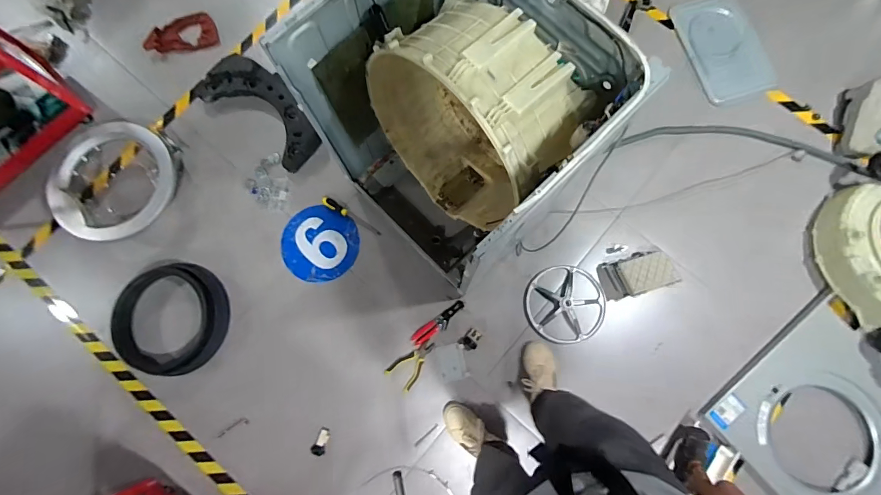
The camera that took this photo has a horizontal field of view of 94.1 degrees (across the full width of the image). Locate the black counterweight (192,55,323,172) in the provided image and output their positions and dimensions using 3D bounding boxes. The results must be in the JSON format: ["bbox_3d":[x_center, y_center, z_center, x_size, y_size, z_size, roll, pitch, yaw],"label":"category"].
[{"bbox_3d":[-0.681,-0.540,1.560,0.519,0.057,0.237,39,84,6],"label":"black counterweight"}]

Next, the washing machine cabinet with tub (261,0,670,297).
[{"bbox_3d":[0.046,-0.289,1.135,0.538,0.795,0.601,-44,83,-6],"label":"washing machine cabinet with tub"}]

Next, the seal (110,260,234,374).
[{"bbox_3d":[-0.934,0.248,1.425,0.365,0.061,0.375,0,81,1],"label":"seal"}]

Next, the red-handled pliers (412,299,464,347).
[{"bbox_3d":[-0.005,0.267,1.433,0.216,0.010,0.051,-35,82,-4],"label":"red-handled pliers"}]

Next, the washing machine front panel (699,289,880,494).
[{"bbox_3d":[1.244,0.528,1.289,0.649,0.073,0.551,-39,76,-6],"label":"washing machine front panel"}]

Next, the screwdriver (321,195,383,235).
[{"bbox_3d":[-0.331,-0.112,1.509,0.261,0.027,0.033,34,83,6],"label":"screwdriver"}]

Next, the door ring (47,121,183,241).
[{"bbox_3d":[-1.175,-0.250,1.466,0.364,0.136,0.438,27,83,5],"label":"door ring"}]

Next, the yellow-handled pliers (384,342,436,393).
[{"bbox_3d":[-0.093,0.399,1.415,0.099,0.014,0.182,43,84,7],"label":"yellow-handled pliers"}]

